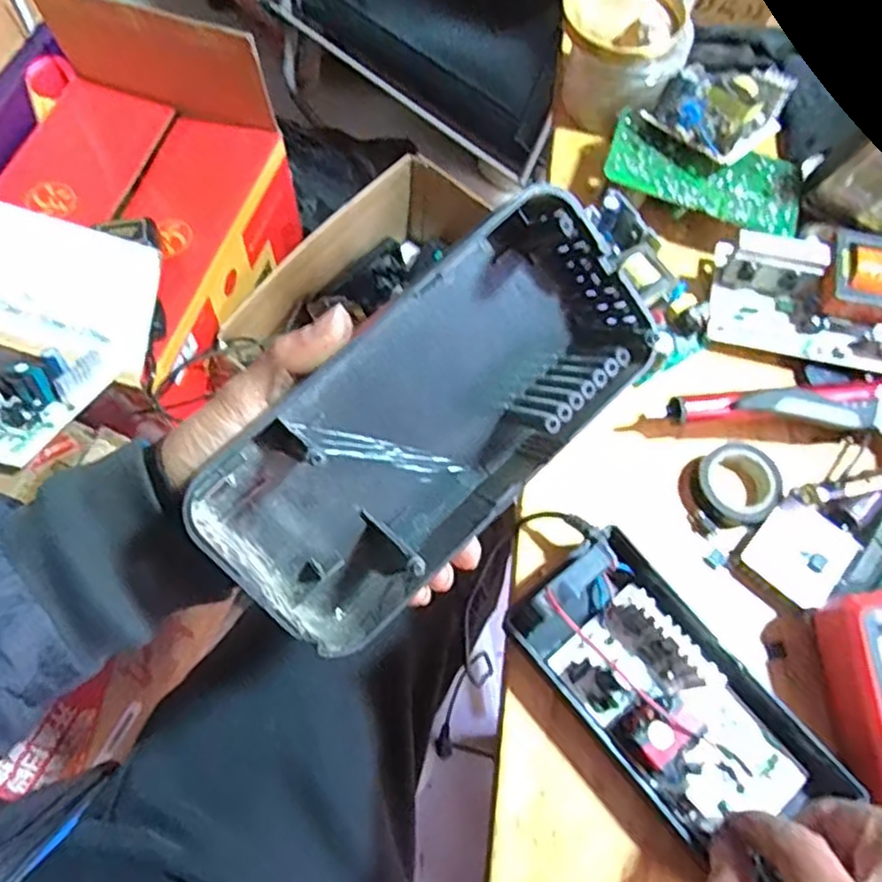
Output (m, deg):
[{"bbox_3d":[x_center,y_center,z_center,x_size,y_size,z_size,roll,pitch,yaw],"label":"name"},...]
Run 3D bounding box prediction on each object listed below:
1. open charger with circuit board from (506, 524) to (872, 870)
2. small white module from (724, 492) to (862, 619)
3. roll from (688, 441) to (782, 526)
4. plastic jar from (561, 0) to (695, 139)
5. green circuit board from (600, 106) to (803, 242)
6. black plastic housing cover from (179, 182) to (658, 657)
[{"bbox_3d":[0.115,0.128,0.357,0.083,0.048,0.158,-37,74,-16],"label":"open charger with circuit board"},{"bbox_3d":[0.205,0.067,0.406,0.058,0.016,0.050,-42,75,-18],"label":"small white module"},{"bbox_3d":[0.178,0.027,0.423,0.044,0.023,0.047,1,67,-3],"label":"roll"},{"bbox_3d":[0.133,-0.286,0.520,0.080,0.081,0.096,-24,71,-12],"label":"plastic jar"},{"bbox_3d":[0.183,-0.185,0.487,0.134,0.012,0.064,14,67,3],"label":"green circuit board"},{"bbox_3d":[0.000,-0.009,0.312,0.210,0.045,0.099,-44,109,-9],"label":"black plastic housing cover"}]

